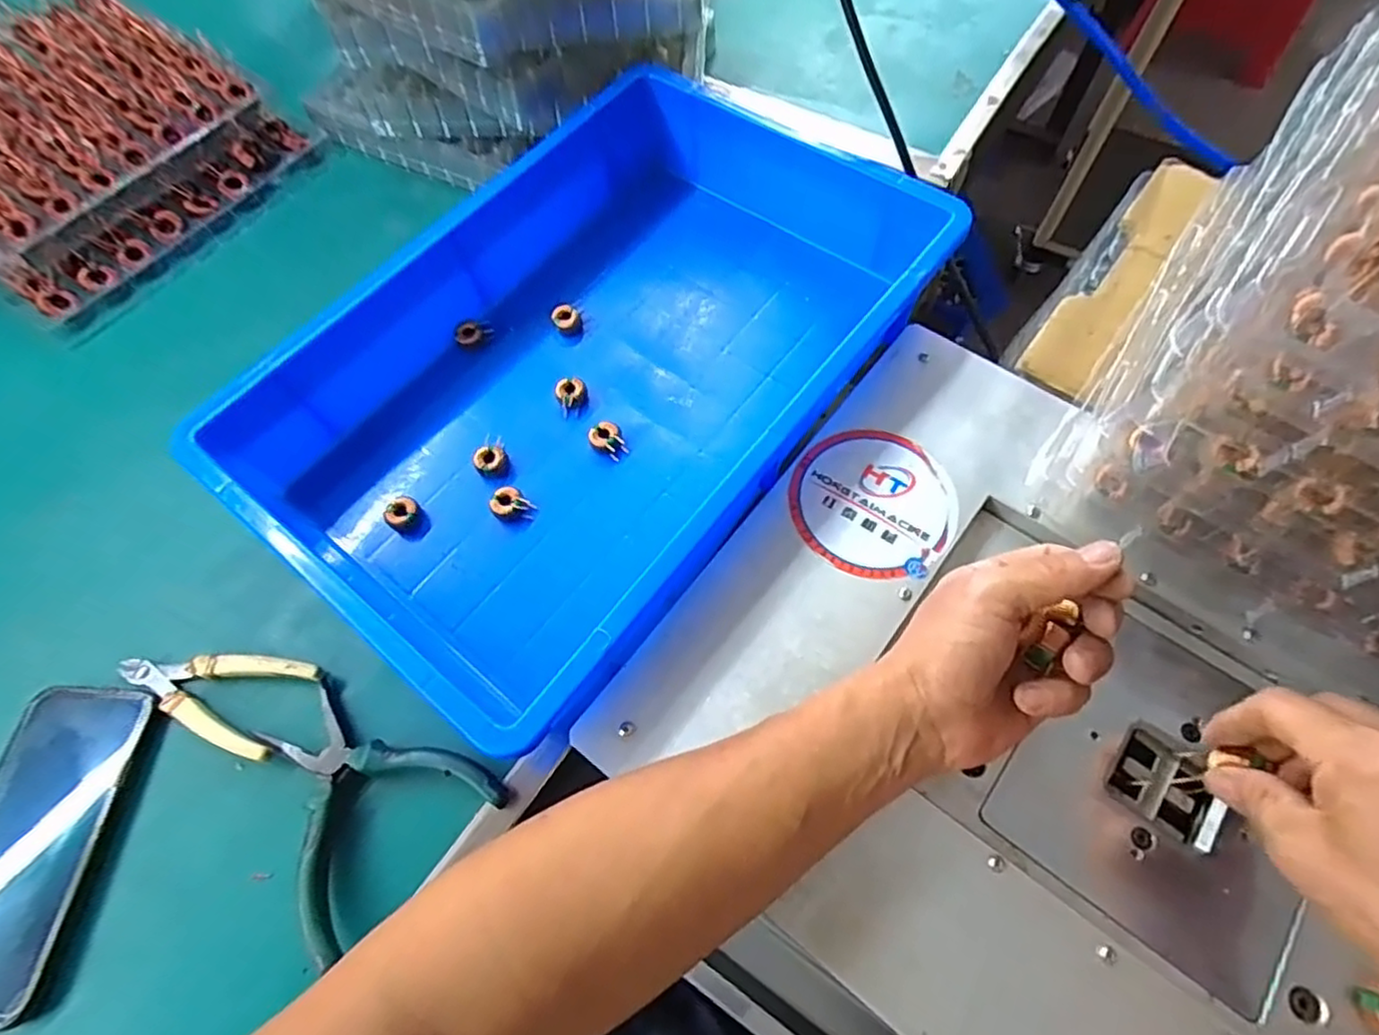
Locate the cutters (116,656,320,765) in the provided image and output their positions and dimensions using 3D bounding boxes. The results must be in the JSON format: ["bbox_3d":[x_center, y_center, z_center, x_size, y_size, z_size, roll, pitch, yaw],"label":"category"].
[{"bbox_3d":[-0.286,0.099,0.402,0.118,0.022,0.057,17,65,10],"label":"cutters"}]

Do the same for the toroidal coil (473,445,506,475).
[{"bbox_3d":[-0.137,-0.040,0.458,0.020,0.010,0.017,-20,65,-9],"label":"toroidal coil"}]

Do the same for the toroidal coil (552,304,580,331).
[{"bbox_3d":[-0.094,-0.153,0.511,0.021,0.016,0.014,-34,67,-15],"label":"toroidal coil"}]

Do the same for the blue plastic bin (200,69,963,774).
[{"bbox_3d":[-0.058,-0.103,0.457,0.296,0.092,0.444,38,70,18],"label":"blue plastic bin"}]

